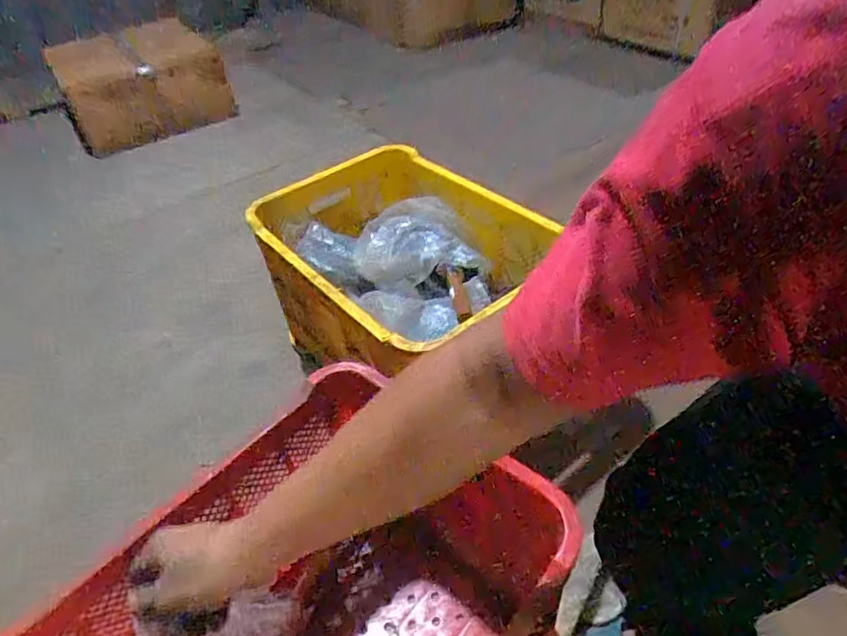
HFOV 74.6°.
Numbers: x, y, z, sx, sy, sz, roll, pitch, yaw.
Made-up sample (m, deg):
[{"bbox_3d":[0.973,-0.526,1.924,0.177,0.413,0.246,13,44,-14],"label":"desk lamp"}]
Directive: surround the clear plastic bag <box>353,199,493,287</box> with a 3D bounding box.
[{"bbox_3d":[-0.013,-0.140,0.977,0.218,0.059,0.184,-8,41,-3],"label":"clear plastic bag"}]

